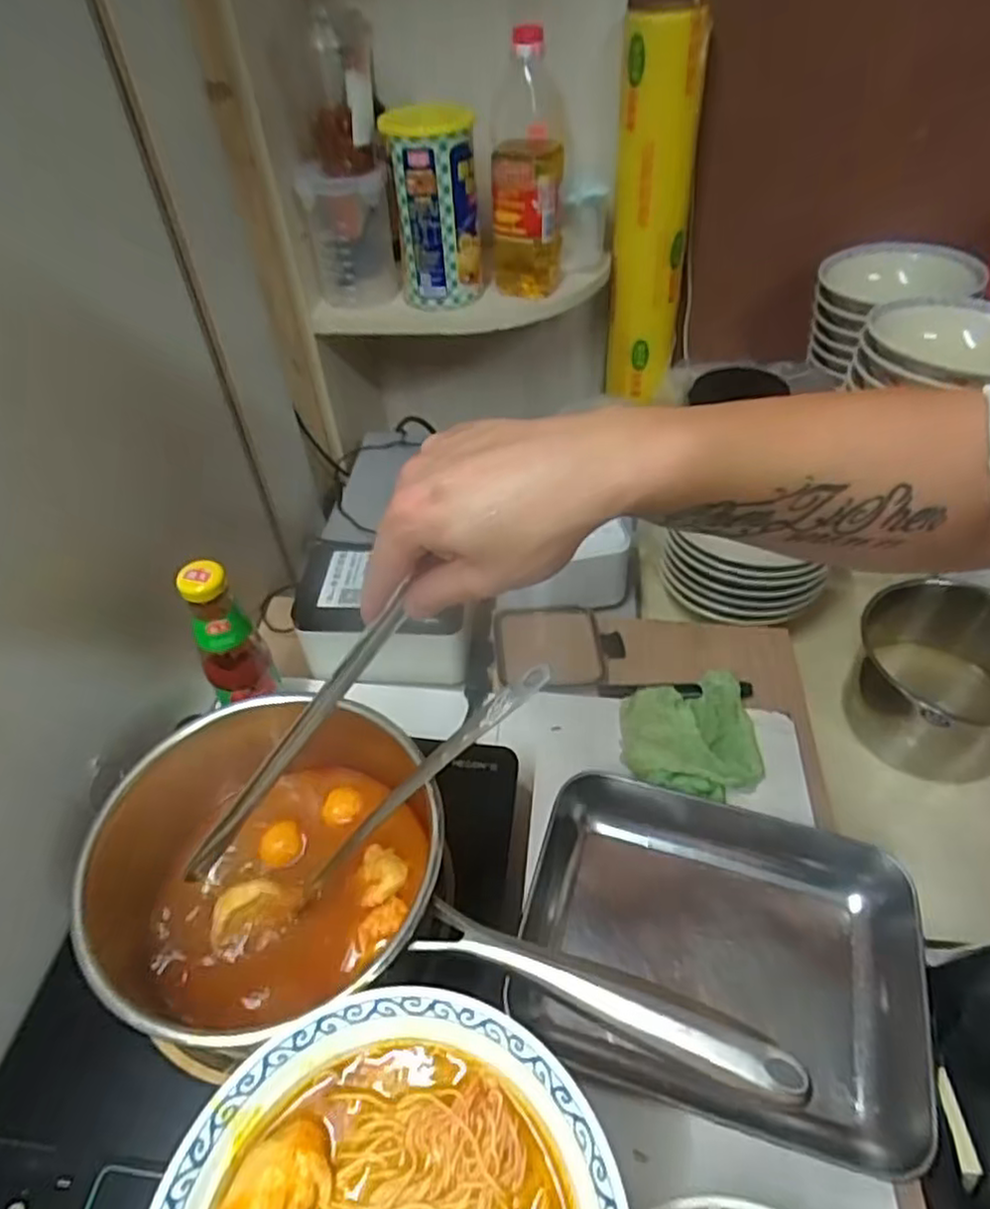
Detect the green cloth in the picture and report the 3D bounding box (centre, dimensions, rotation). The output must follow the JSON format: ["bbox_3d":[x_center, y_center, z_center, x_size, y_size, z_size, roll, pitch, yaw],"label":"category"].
[{"bbox_3d":[0.172,0.116,0.602,0.124,0.037,0.113,-15,47,-9],"label":"green cloth"}]

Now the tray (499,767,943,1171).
[{"bbox_3d":[0.153,0.236,0.482,0.260,0.046,0.191,13,49,16],"label":"tray"}]

